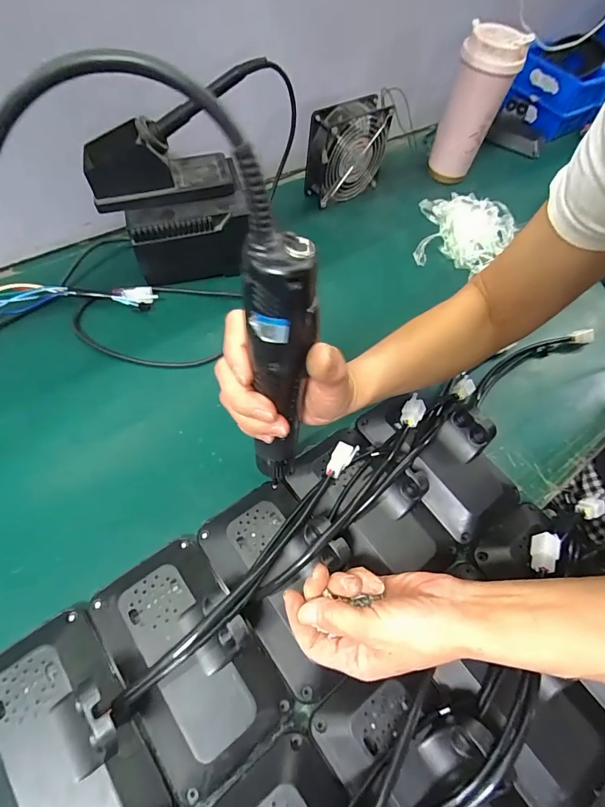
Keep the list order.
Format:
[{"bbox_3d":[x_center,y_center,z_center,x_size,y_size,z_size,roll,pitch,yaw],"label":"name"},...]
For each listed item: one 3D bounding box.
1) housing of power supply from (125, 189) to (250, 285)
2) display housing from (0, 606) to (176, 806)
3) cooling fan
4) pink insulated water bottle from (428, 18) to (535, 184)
[{"bbox_3d":[-0.132,-0.191,0.492,0.132,0.086,0.046,-11,63,-14],"label":"housing of power supply"},{"bbox_3d":[-0.160,0.226,0.264,0.093,0.051,0.158,-33,70,-23],"label":"display housing"},{"bbox_3d":[0.064,-0.364,0.594,0.121,0.111,0.049,-28,68,-21],"label":"cooling fan"},{"bbox_3d":[0.251,-0.431,0.606,0.086,0.176,0.066,22,60,6],"label":"pink insulated water bottle"}]

